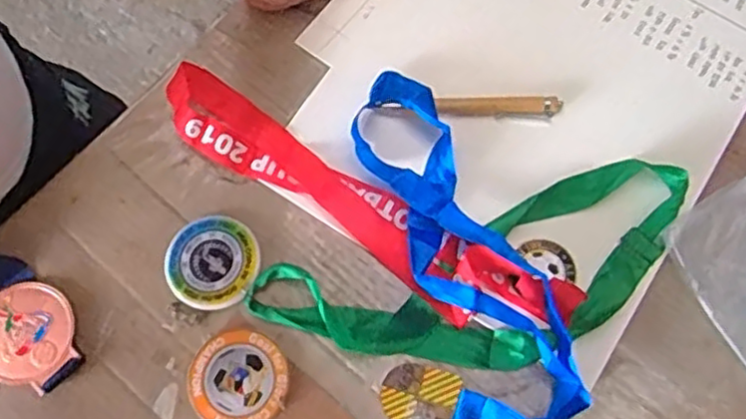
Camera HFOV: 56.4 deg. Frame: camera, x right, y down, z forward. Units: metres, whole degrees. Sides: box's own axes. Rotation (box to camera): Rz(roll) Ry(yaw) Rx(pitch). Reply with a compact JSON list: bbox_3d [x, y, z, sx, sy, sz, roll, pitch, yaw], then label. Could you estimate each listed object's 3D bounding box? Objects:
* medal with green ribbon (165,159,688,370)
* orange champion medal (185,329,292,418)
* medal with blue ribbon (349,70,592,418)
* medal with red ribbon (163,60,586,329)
[{"bbox_3d":[0.039,0.043,0.445,0.334,0.016,0.117,-7,73,-2],"label":"medal with green ribbon"},{"bbox_3d":[-0.084,0.106,0.432,0.061,0.004,0.060,0,73,0],"label":"orange champion medal"},{"bbox_3d":[0.046,0.026,0.443,0.113,0.028,0.244,-13,74,-4],"label":"medal with blue ribbon"},{"bbox_3d":[-0.011,-0.005,0.454,0.300,0.025,0.071,26,75,8],"label":"medal with red ribbon"}]

